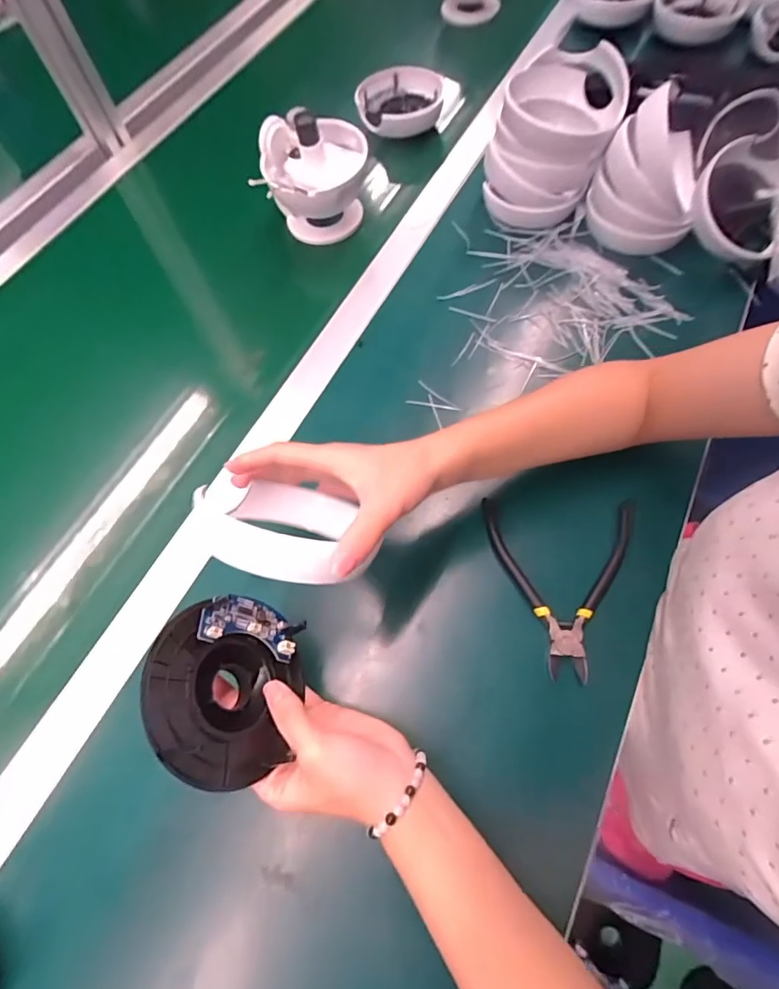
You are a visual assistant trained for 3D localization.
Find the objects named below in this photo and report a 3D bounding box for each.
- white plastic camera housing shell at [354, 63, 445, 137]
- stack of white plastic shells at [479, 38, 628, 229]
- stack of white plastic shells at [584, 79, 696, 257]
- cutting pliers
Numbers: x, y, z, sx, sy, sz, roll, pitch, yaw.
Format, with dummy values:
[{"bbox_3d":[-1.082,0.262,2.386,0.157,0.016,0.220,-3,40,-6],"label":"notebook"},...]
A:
[{"bbox_3d":[0.013,-0.531,0.643,0.112,0.042,0.112,-5,65,4],"label":"white plastic camera housing shell"},{"bbox_3d":[0.176,-0.382,0.528,0.114,0.132,0.126,22,69,15],"label":"stack of white plastic shells"},{"bbox_3d":[0.274,-0.332,0.500,0.106,0.111,0.103,22,69,15],"label":"stack of white plastic shells"},{"bbox_3d":[0.139,0.071,0.378,0.117,0.014,0.138,-2,65,5],"label":"cutting pliers"}]

